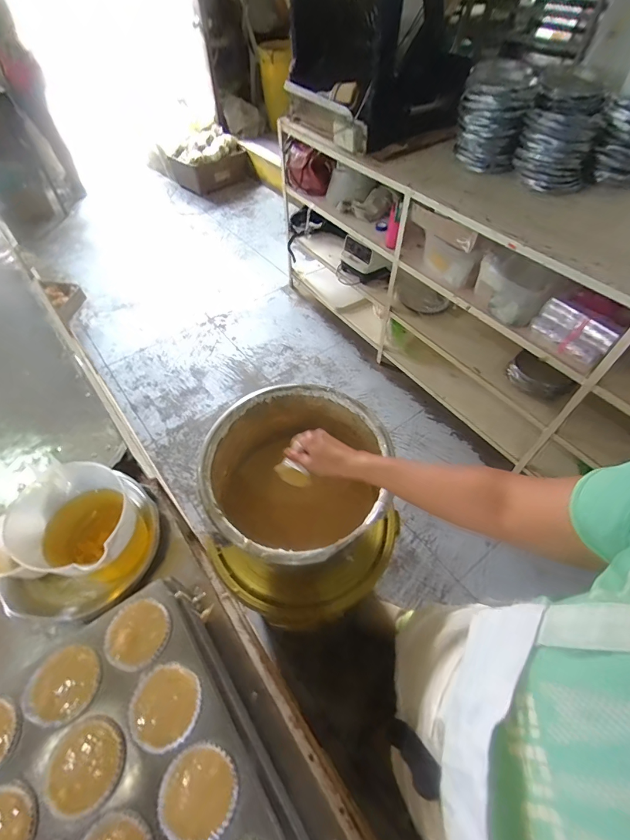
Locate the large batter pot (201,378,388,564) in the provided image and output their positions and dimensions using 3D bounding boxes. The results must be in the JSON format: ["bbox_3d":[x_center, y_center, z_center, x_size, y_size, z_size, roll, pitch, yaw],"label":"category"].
[{"bbox_3d":[-0.032,0.136,0.760,0.334,0.232,0.329,0,53,0],"label":"large batter pot"}]

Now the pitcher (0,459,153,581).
[{"bbox_3d":[-0.305,0.130,0.489,0.134,0.121,0.125,0,53,0],"label":"pitcher"}]

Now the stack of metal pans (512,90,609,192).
[{"bbox_3d":[0.755,-0.869,1.177,0.214,0.187,0.249,22,57,16],"label":"stack of metal pans"}]

